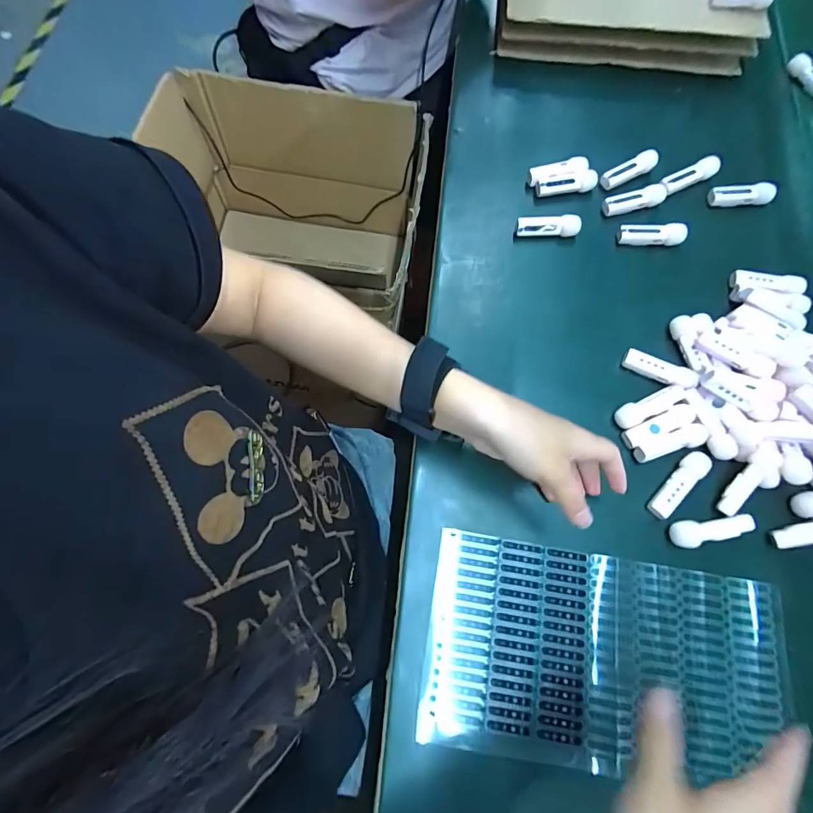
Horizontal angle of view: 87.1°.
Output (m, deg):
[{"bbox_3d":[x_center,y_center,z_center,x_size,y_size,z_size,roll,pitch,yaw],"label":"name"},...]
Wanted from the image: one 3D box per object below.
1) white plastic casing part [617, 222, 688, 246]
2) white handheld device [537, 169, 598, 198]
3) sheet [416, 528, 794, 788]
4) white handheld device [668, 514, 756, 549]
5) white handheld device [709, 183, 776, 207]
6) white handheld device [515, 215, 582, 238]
[{"bbox_3d":[0.249,-0.176,0.435,0.066,0.016,0.019,1,72,-4],"label":"white plastic casing part"},{"bbox_3d":[0.170,-0.234,0.452,0.064,0.014,0.017,-9,74,-8],"label":"white handheld device"},{"bbox_3d":[0.148,0.190,0.322,0.261,0.009,0.145,10,72,-2],"label":"sheet"},{"bbox_3d":[0.246,0.101,0.345,0.063,0.014,0.020,-4,73,-6],"label":"white handheld device"},{"bbox_3d":[0.353,-0.224,0.450,0.063,0.016,0.020,1,73,-5],"label":"white handheld device"},{"bbox_3d":[0.145,-0.184,0.437,0.063,0.018,0.016,4,72,-4],"label":"white handheld device"}]

